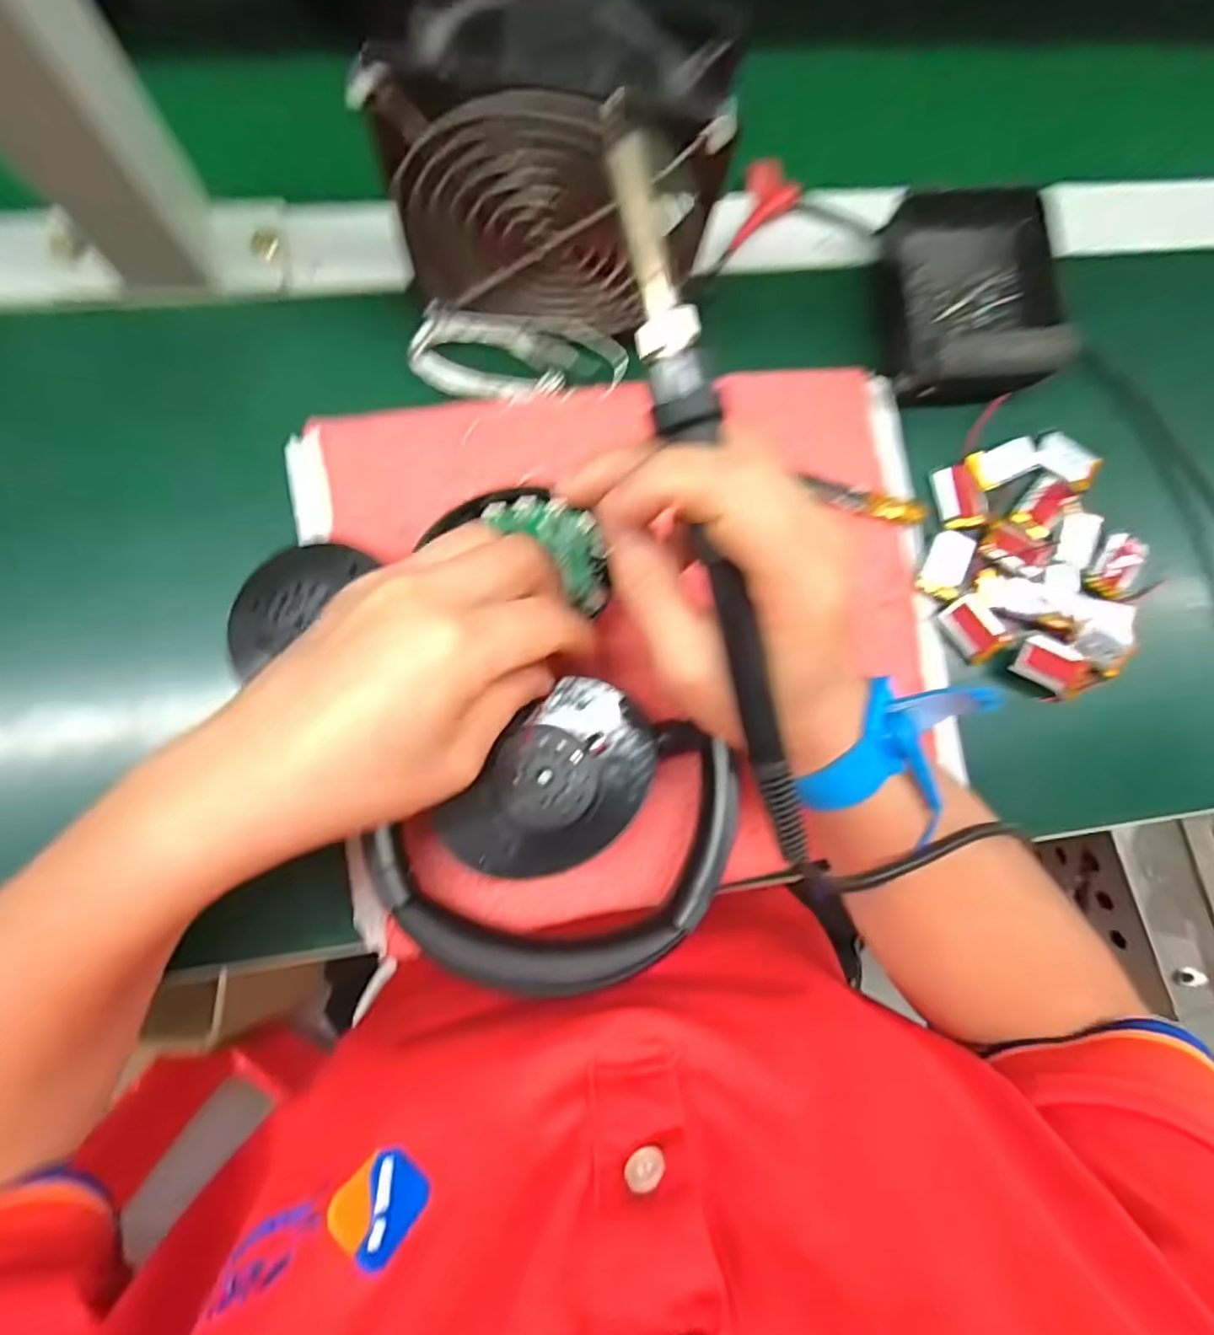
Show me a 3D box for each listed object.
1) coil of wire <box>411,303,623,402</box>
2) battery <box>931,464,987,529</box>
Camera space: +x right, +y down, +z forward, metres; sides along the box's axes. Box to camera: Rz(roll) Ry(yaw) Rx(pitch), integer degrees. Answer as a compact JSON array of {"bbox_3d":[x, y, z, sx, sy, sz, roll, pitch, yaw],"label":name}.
[{"bbox_3d":[-0.041,-0.144,0.306,0.095,0.017,0.041,3,82,-5],"label":"coil of wire"},{"bbox_3d":[0.175,-0.085,0.327,0.020,0.005,0.031,-12,84,-7],"label":"battery"}]

